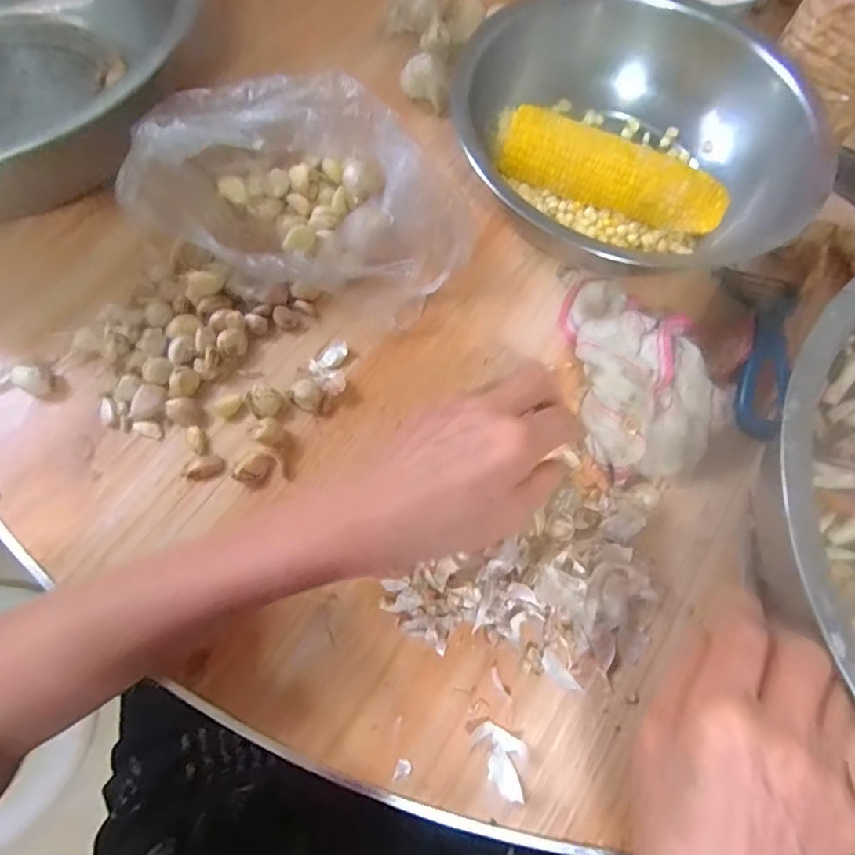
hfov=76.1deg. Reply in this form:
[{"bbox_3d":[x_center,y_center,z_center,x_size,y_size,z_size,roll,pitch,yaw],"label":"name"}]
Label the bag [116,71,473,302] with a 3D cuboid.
[{"bbox_3d":[-0.091,-0.173,0.404,0.238,0.097,0.109,13,69,2],"label":"bag"}]

